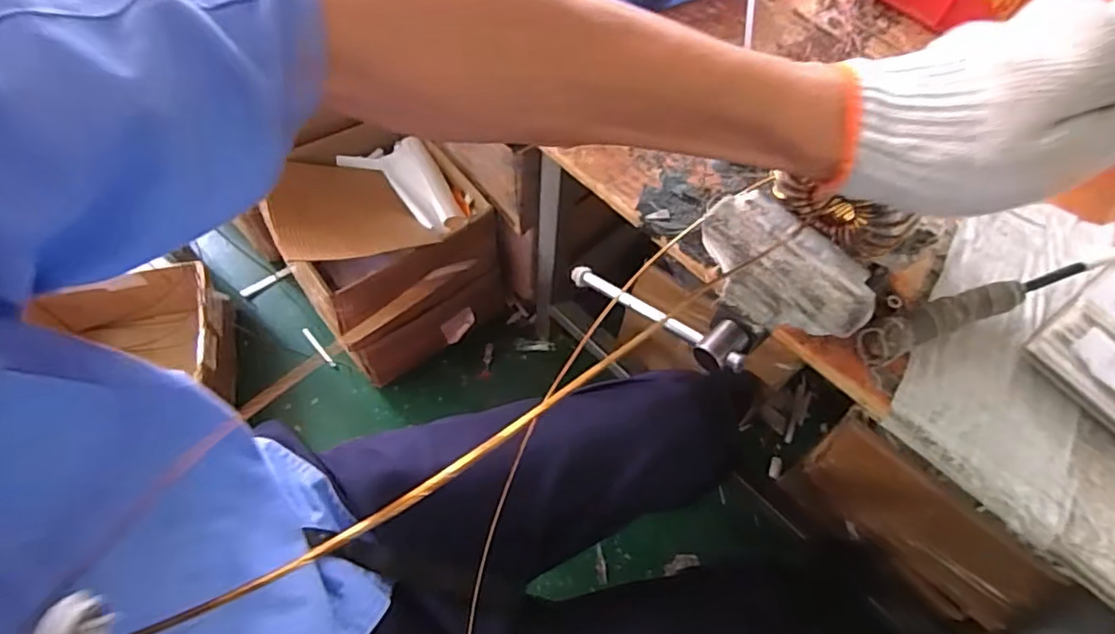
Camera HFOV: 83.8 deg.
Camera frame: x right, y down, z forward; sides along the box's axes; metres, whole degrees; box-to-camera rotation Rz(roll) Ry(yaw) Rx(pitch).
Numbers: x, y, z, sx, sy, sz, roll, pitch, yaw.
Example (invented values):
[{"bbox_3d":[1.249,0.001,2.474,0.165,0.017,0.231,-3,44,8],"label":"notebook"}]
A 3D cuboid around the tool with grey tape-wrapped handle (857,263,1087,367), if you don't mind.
[{"bbox_3d":[0.311,-0.006,0.468,0.185,0.026,0.026,-18,63,-14],"label":"tool with grey tape-wrapped handle"}]

